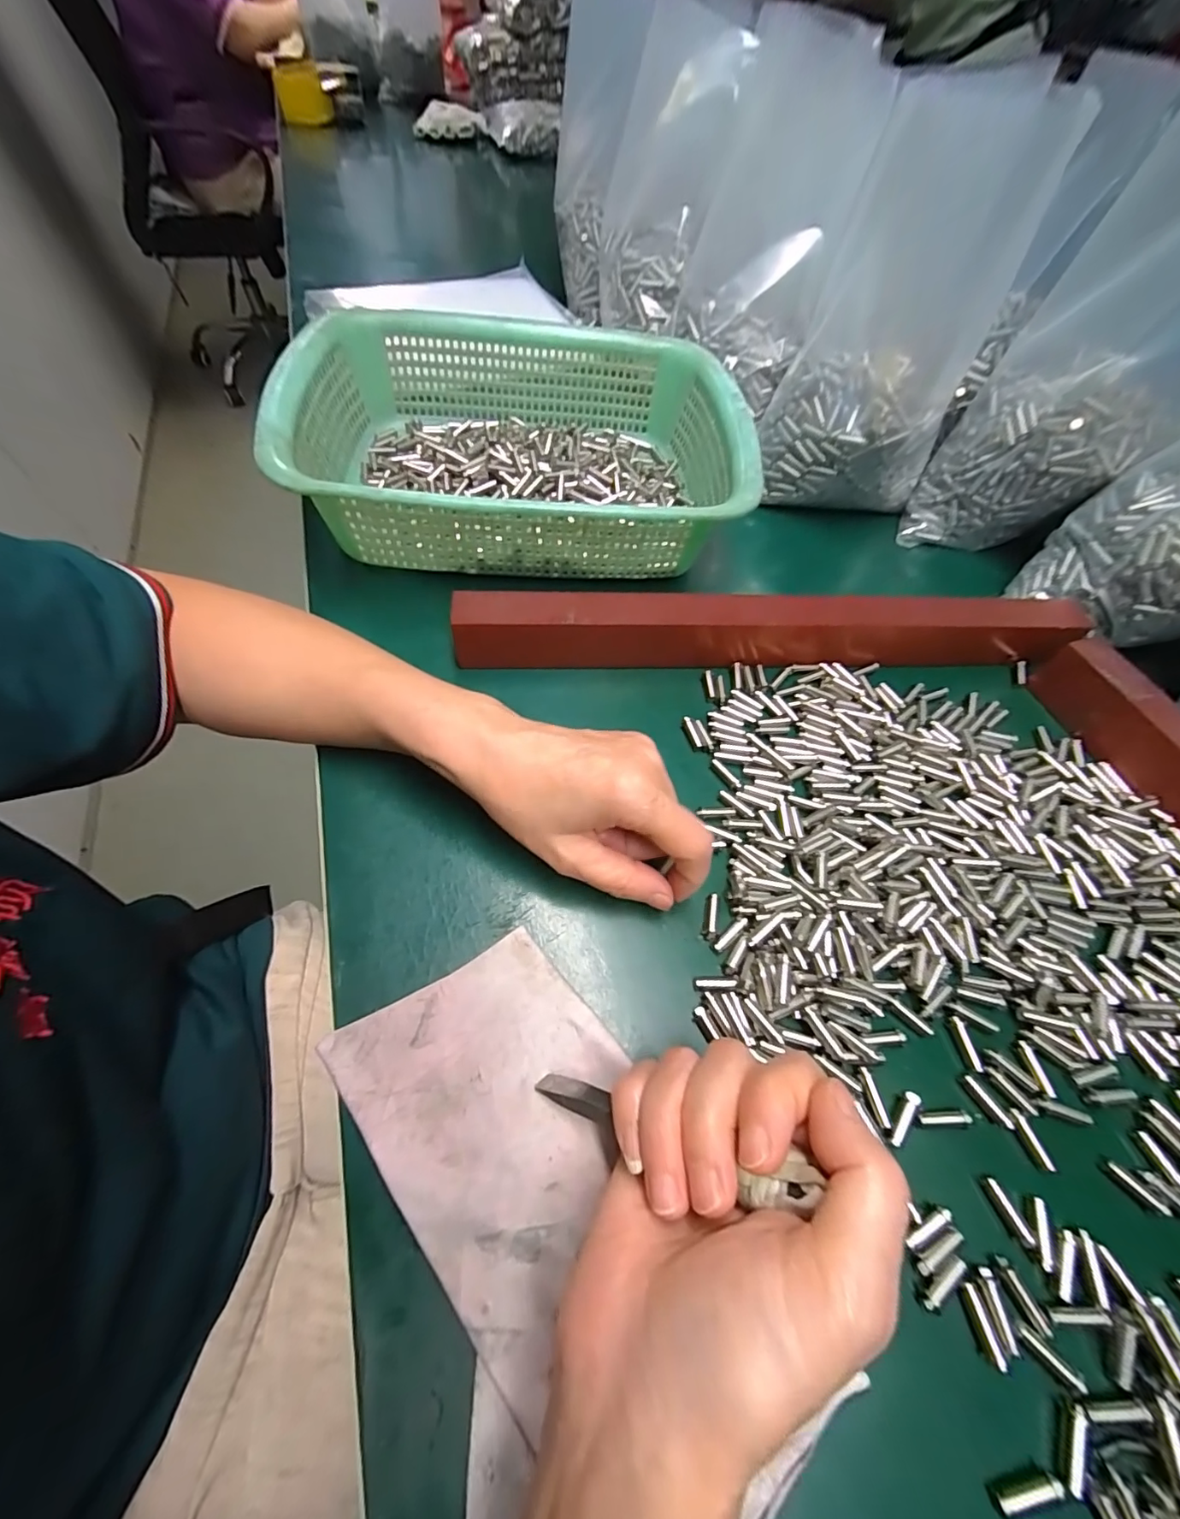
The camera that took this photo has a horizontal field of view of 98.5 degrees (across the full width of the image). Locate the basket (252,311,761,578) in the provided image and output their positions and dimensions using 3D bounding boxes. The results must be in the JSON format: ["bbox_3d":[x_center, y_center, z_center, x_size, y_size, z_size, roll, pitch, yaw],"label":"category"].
[{"bbox_3d":[-0.044,-0.220,0.357,0.286,0.074,0.219,0,59,-4],"label":"basket"}]

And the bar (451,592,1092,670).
[{"bbox_3d":[0.113,-0.081,0.314,0.381,0.039,0.027,-2,60,-5],"label":"bar"}]

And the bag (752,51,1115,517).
[{"bbox_3d":[0.211,-0.293,0.353,0.125,0.198,0.110,23,60,9],"label":"bag"}]

